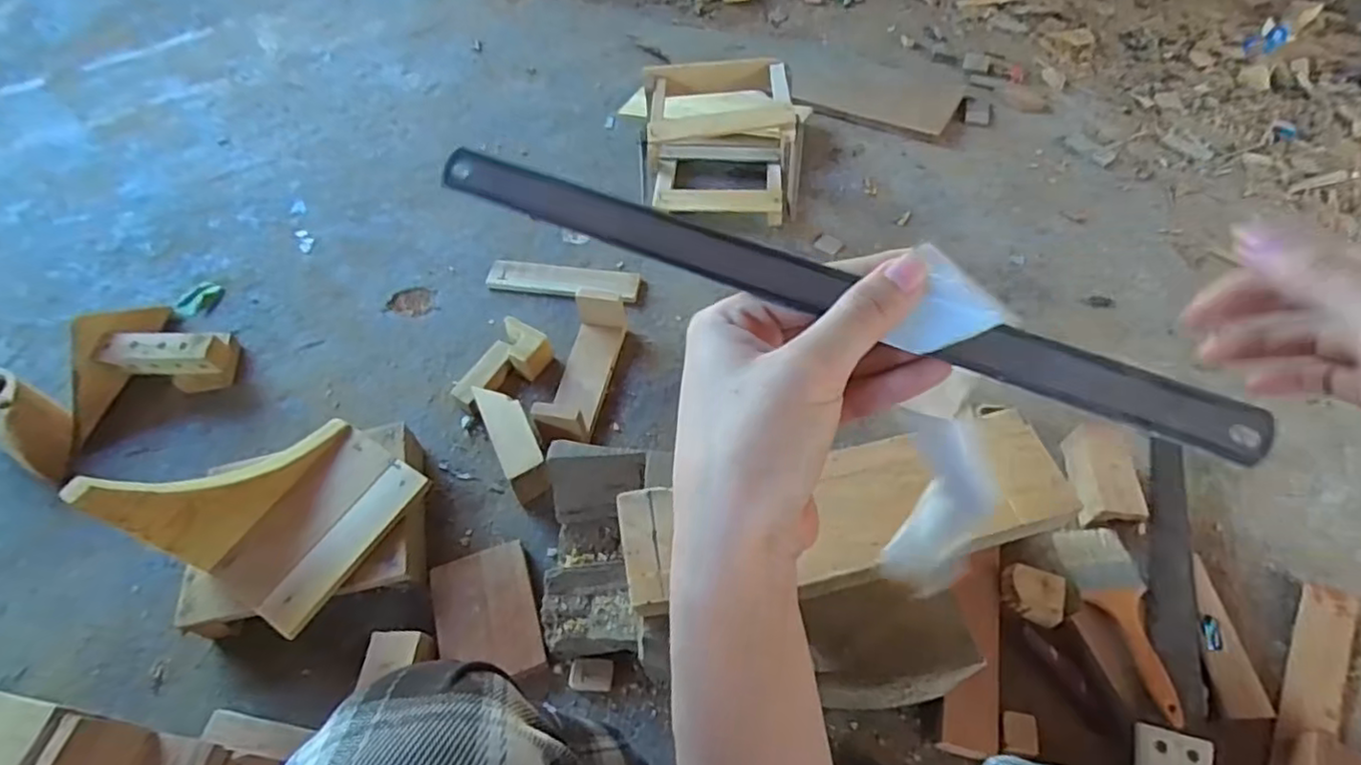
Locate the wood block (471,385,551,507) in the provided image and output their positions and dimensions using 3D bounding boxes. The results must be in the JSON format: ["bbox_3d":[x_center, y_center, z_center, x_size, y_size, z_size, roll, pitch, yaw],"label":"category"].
[{"bbox_3d":[-0.204,0.075,0.823,0.048,0.080,0.147,-24,58,-14],"label":"wood block"}]

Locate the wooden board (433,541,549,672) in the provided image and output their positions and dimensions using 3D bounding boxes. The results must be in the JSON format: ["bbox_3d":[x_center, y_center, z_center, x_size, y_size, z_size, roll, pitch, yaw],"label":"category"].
[{"bbox_3d":[-0.210,0.254,0.722,0.102,0.030,0.141,-18,56,-9],"label":"wooden board"}]

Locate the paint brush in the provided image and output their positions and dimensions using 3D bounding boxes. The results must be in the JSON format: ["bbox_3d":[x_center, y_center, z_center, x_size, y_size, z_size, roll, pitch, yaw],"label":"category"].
[{"bbox_3d":[0.454,0.238,0.670,0.068,0.017,0.188,-8,56,-4],"label":"paint brush"}]

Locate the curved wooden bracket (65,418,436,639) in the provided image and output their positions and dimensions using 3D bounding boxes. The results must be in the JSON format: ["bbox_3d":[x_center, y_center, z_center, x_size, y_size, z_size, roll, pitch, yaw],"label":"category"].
[{"bbox_3d":[-0.403,0.109,0.662,0.151,0.189,0.206,29,61,20],"label":"curved wooden bracket"}]

